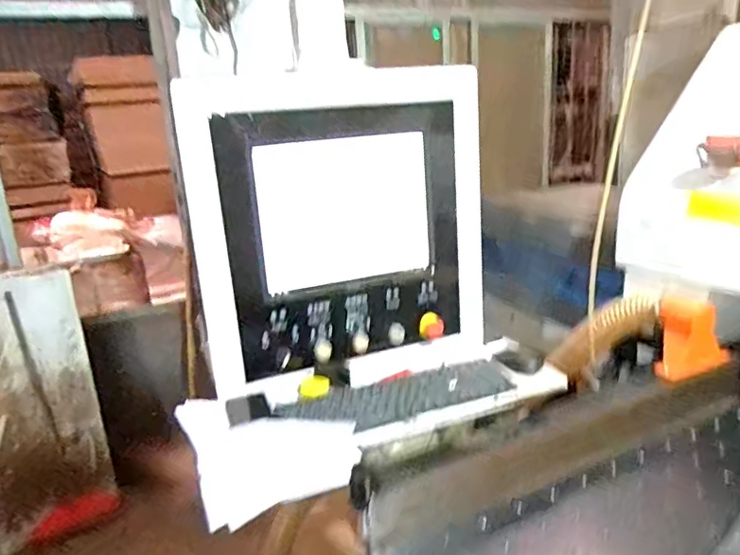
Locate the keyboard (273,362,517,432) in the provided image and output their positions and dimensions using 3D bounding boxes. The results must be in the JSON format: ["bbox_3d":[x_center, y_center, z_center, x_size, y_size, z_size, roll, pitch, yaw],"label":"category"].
[{"bbox_3d":[0.053,0.215,1.022,0.417,0.024,0.139,-10,17,-19],"label":"keyboard"}]

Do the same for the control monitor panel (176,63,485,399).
[{"bbox_3d":[-0.044,-0.110,1.107,0.570,0.559,0.167,-14,19,-29],"label":"control monitor panel"}]

